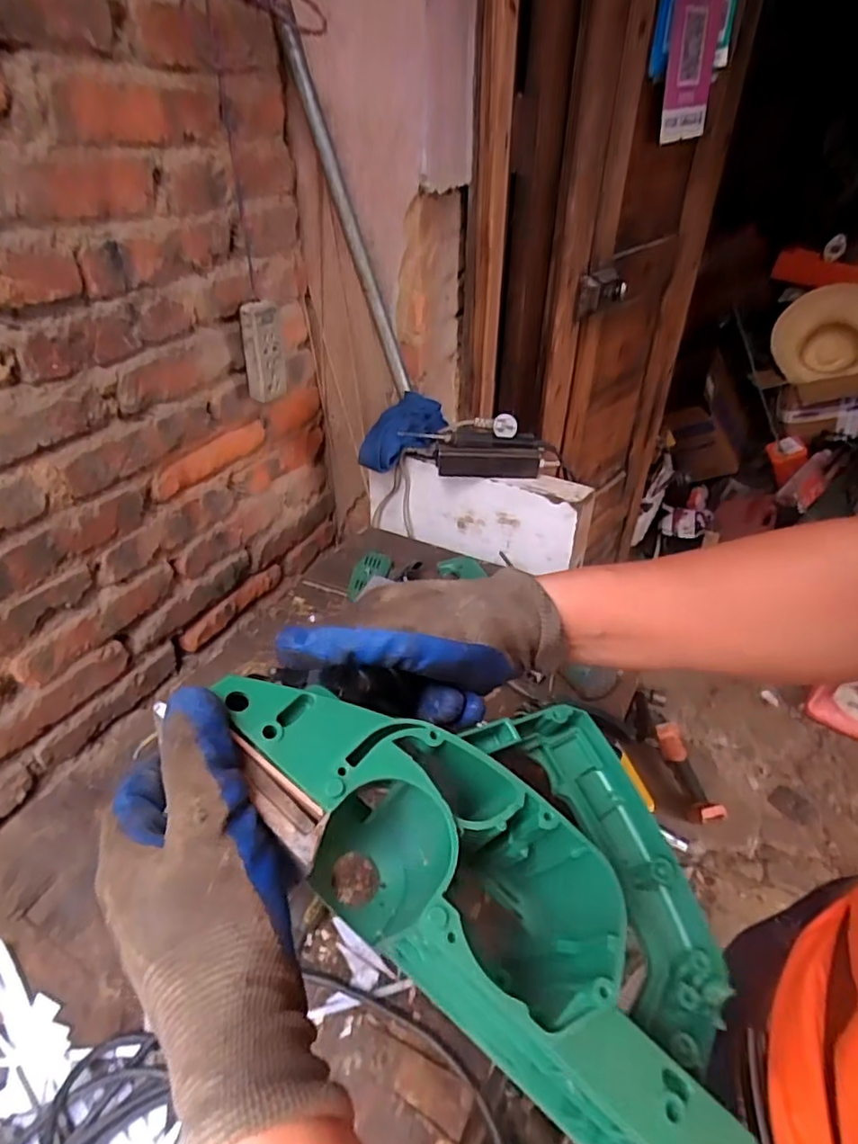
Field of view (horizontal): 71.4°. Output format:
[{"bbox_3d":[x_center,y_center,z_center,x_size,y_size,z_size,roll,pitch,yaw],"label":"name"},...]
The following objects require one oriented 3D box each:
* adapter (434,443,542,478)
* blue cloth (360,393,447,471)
[{"bbox_3d":[0.084,-0.158,0.852,0.145,0.042,0.027,0,37,1],"label":"adapter"},{"bbox_3d":[-0.038,-0.217,0.929,0.118,0.078,0.127,9,38,12],"label":"blue cloth"}]

